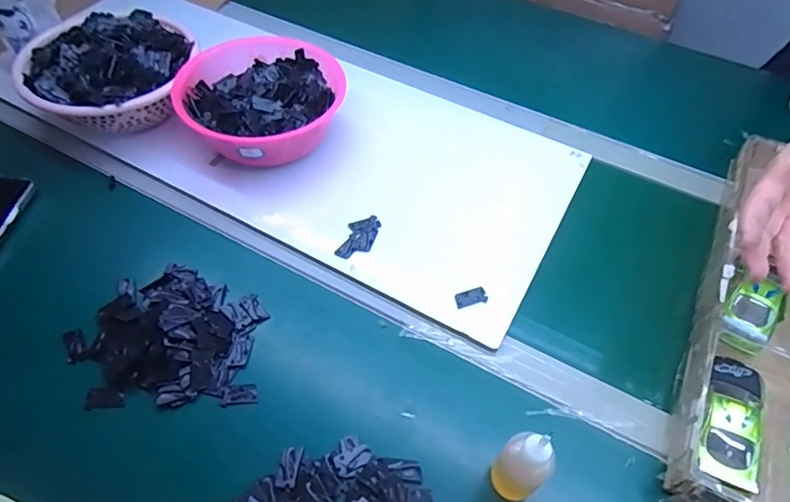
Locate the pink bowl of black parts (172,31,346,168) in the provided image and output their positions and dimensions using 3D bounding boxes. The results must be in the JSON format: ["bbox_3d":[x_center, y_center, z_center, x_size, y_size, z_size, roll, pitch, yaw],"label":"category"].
[{"bbox_3d":[-0.165,-0.182,0.638,0.192,0.076,0.194,-22,58,-18],"label":"pink bowl of black parts"}]

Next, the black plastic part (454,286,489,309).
[{"bbox_3d":[0.079,0.048,0.531,0.033,0.004,0.018,-12,56,-11],"label":"black plastic part"}]

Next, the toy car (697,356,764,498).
[{"bbox_3d":[0.289,0.149,0.442,0.053,0.033,0.129,27,58,16],"label":"toy car"}]

